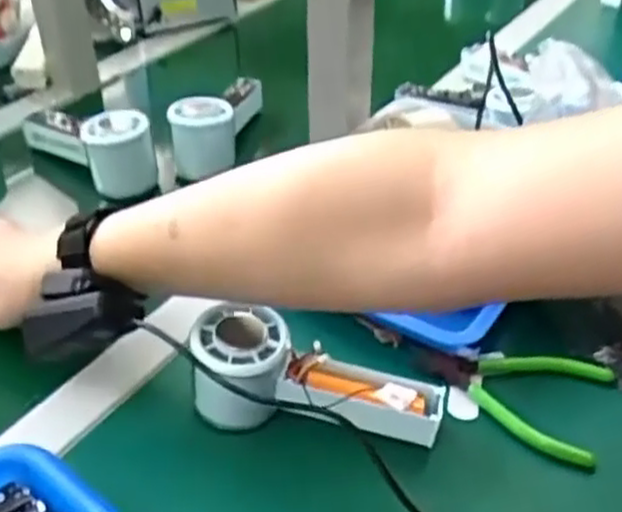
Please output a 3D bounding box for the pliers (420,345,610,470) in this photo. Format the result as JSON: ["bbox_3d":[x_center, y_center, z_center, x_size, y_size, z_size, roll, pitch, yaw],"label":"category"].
[{"bbox_3d":[0.124,0.081,0.484,0.119,0.017,0.075,17,41,22],"label":"pliers"}]

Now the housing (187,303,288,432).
[{"bbox_3d":[-0.043,0.071,0.450,0.055,0.065,0.056,-1,38,0],"label":"housing"}]

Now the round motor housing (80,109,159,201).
[{"bbox_3d":[-0.165,-0.083,0.657,0.058,0.073,0.050,-8,41,-16],"label":"round motor housing"}]

